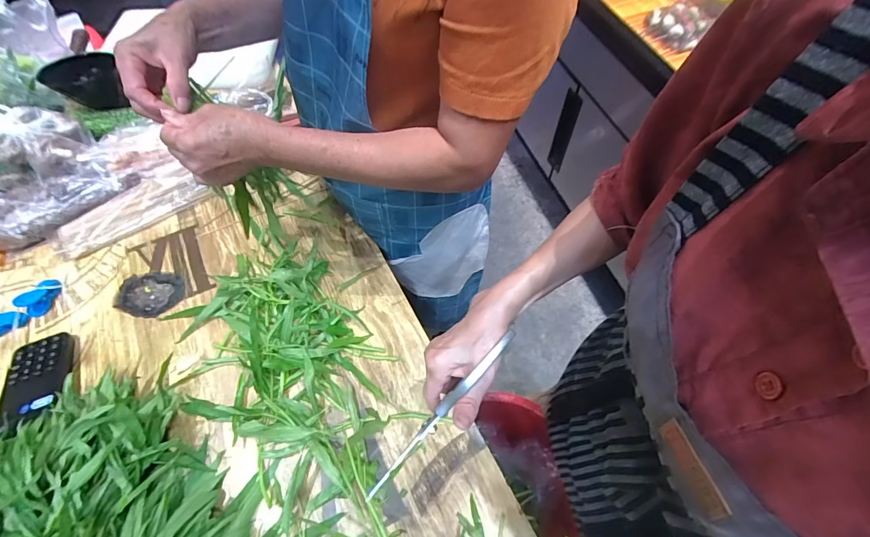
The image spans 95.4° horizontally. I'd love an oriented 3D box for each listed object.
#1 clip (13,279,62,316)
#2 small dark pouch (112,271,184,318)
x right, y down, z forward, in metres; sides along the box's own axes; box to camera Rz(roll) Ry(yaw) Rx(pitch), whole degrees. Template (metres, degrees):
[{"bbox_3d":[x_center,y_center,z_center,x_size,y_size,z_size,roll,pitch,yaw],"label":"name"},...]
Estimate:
[{"bbox_3d":[-0.603,0.041,0.605,0.024,0.033,0.056,15,62,10],"label":"clip"},{"bbox_3d":[-0.452,0.040,0.632,0.096,0.014,0.078,-5,61,-1],"label":"small dark pouch"}]

